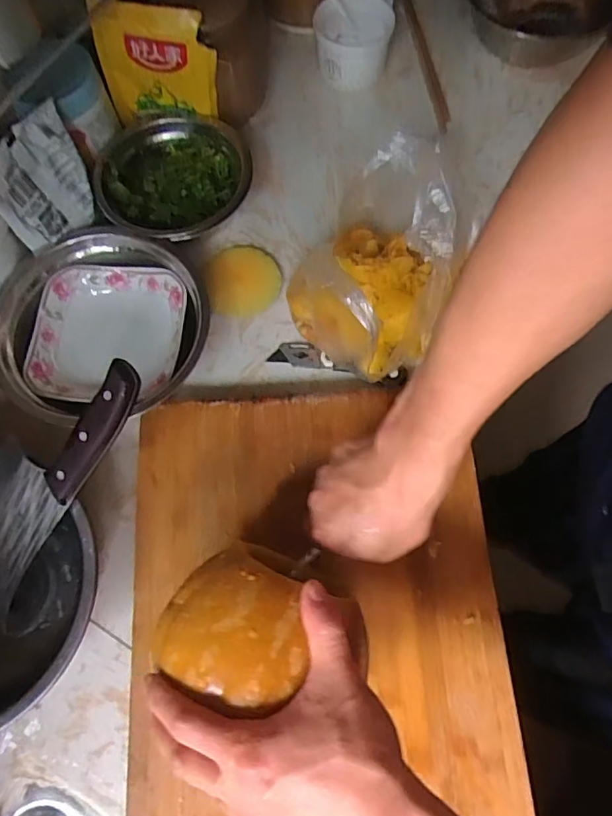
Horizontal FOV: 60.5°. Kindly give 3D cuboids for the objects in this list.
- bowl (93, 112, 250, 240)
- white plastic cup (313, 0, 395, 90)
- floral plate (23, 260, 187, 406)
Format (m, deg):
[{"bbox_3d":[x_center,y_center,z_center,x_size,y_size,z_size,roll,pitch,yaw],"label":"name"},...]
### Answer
[{"bbox_3d":[-0.139,-0.250,0.596,0.162,0.066,0.182,31,74,11],"label":"bowl"},{"bbox_3d":[0.057,-0.448,0.643,0.091,0.073,0.090,0,71,1],"label":"white plastic cup"},{"bbox_3d":[-0.200,-0.073,0.544,0.146,0.047,0.145,0,71,1],"label":"floral plate"}]

